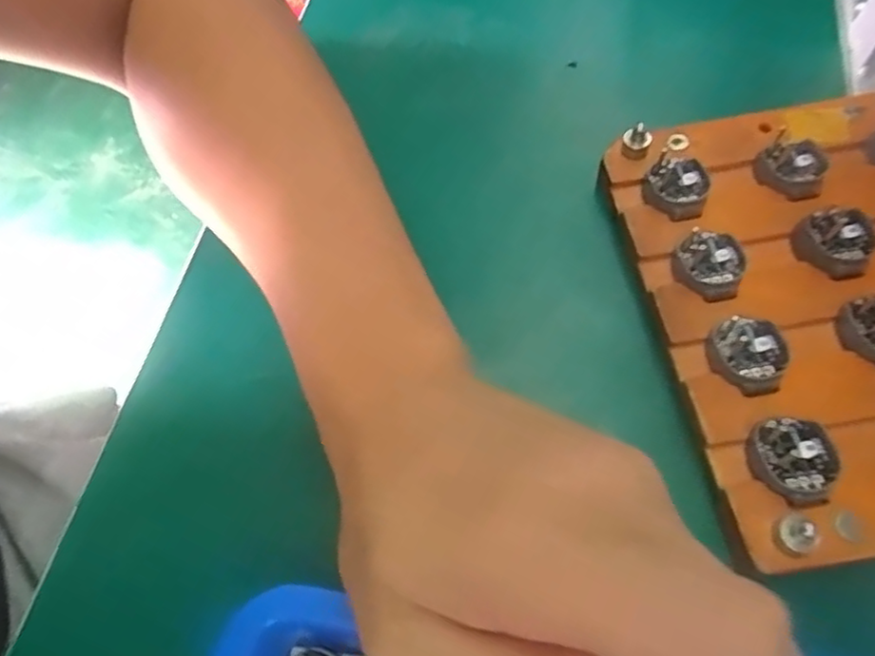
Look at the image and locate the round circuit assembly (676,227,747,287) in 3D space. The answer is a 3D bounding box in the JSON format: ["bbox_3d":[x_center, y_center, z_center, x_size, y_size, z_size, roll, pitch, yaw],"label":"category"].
[{"bbox_3d":[0.107,-0.027,0.245,0.025,0.007,0.023,-1,62,2],"label":"round circuit assembly"}]

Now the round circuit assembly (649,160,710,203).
[{"bbox_3d":[0.102,-0.061,0.264,0.022,0.008,0.023,-1,62,2],"label":"round circuit assembly"}]

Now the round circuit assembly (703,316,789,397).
[{"bbox_3d":[0.112,0.009,0.226,0.027,0.007,0.026,-1,62,2],"label":"round circuit assembly"}]

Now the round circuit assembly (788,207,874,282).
[{"bbox_3d":[0.155,-0.035,0.244,0.027,0.011,0.026,30,67,17],"label":"round circuit assembly"}]

